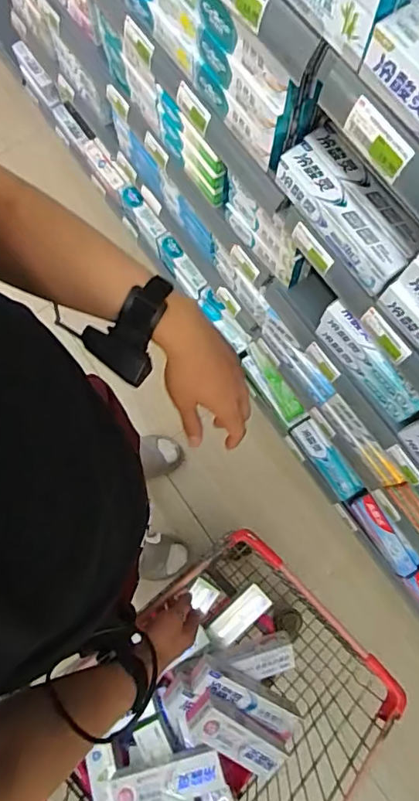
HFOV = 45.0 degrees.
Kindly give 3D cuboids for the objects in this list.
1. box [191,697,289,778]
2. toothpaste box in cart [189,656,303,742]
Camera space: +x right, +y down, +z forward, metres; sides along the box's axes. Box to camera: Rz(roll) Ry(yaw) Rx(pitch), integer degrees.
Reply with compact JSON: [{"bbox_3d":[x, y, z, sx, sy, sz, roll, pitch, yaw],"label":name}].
[{"bbox_3d":[0.049,0.590,0.881,0.209,0.046,0.064,40,79,-17],"label":"box"},{"bbox_3d":[0.068,0.545,0.929,0.229,0.061,0.057,37,79,-14],"label":"toothpaste box in cart"}]

